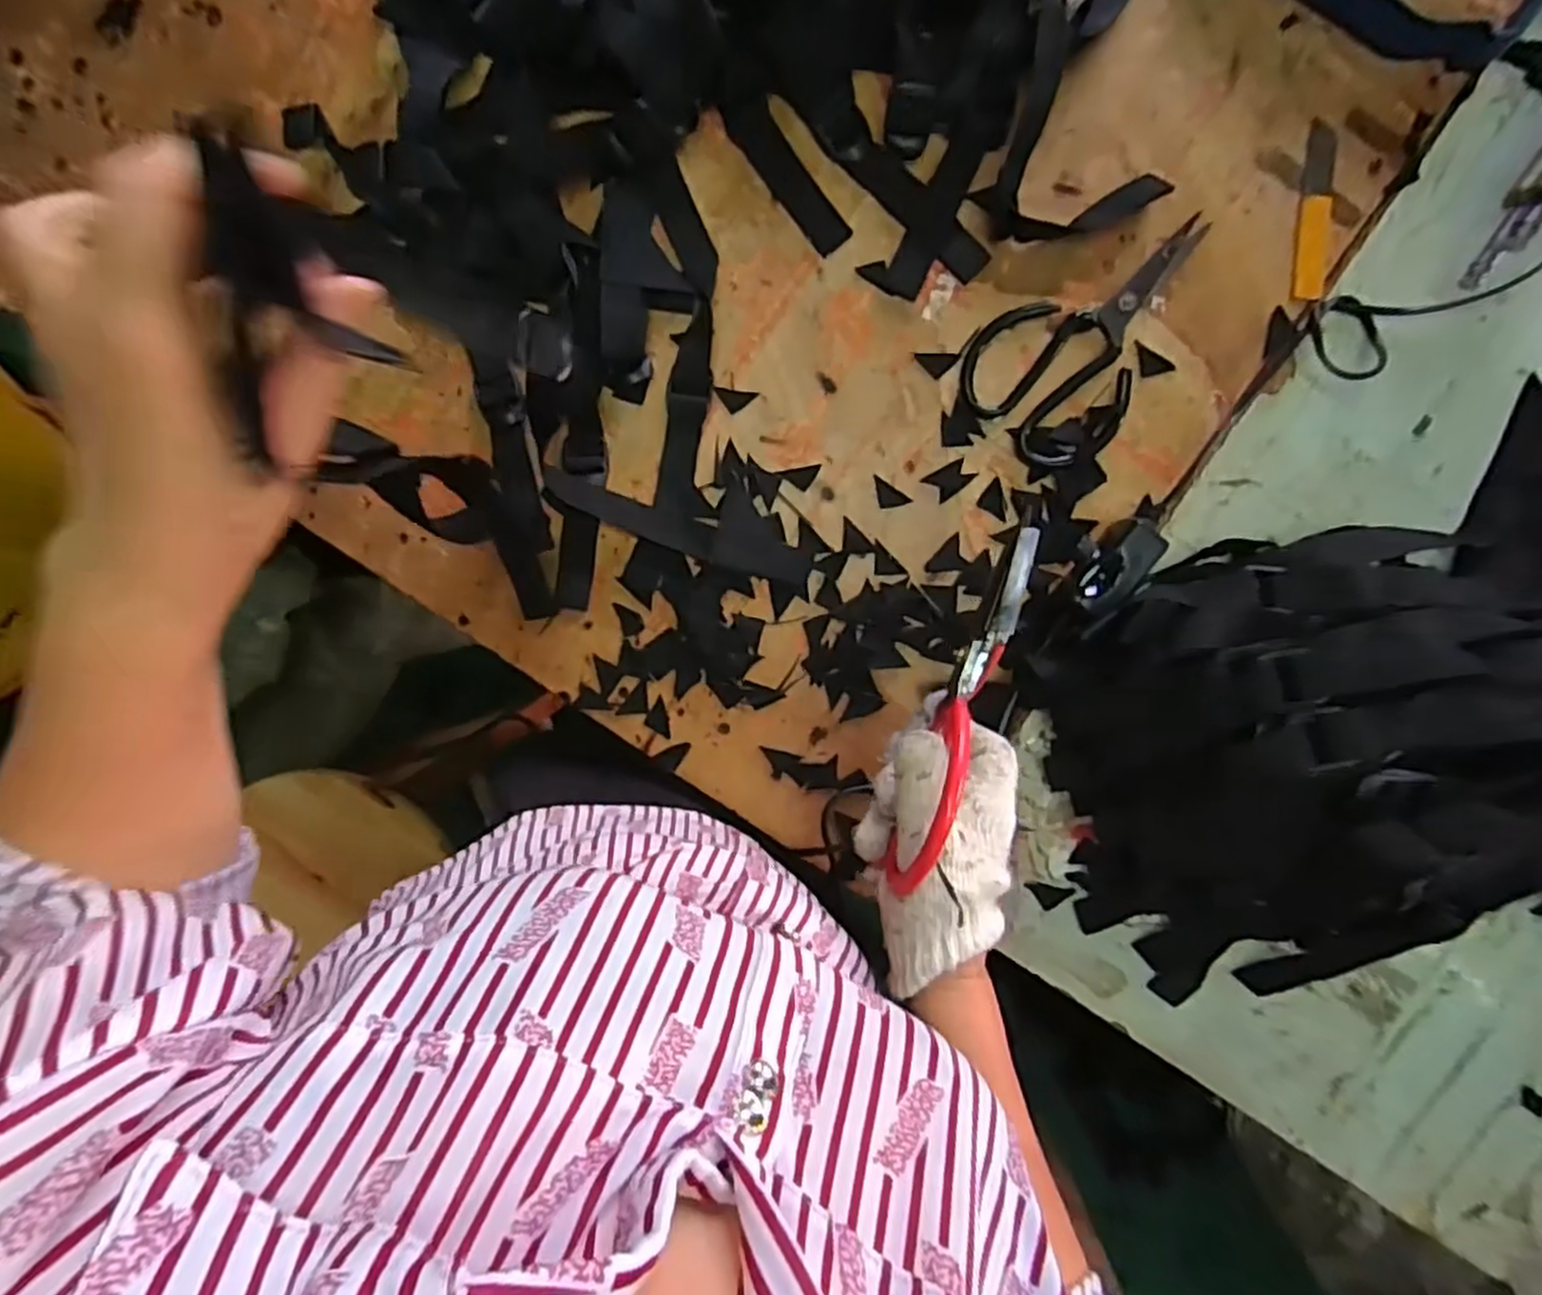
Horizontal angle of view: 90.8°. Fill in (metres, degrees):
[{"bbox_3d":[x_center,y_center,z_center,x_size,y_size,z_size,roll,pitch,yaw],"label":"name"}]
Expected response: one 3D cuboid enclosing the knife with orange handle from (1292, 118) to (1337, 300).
[{"bbox_3d":[0.354,-0.284,0.495,0.019,0.004,0.107,1,95,5],"label":"knife with orange handle"}]

